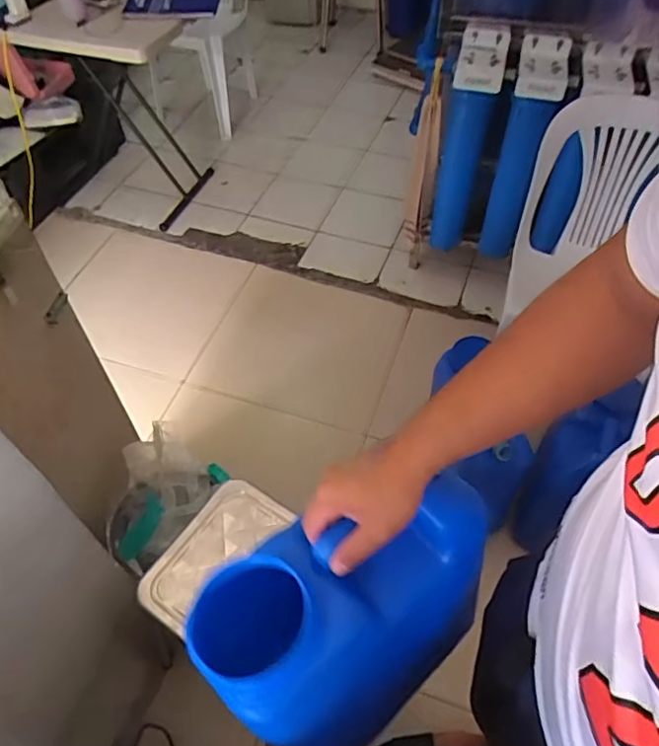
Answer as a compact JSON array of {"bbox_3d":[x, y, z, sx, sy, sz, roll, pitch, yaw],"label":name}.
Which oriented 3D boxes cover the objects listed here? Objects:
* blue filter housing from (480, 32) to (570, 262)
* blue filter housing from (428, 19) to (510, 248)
[{"bbox_3d":[0.524,-0.568,1.643,0.114,0.637,0.170,11,53,9],"label":"blue filter housing"},{"bbox_3d":[0.385,-0.621,1.704,0.121,0.688,0.160,11,53,9],"label":"blue filter housing"}]

